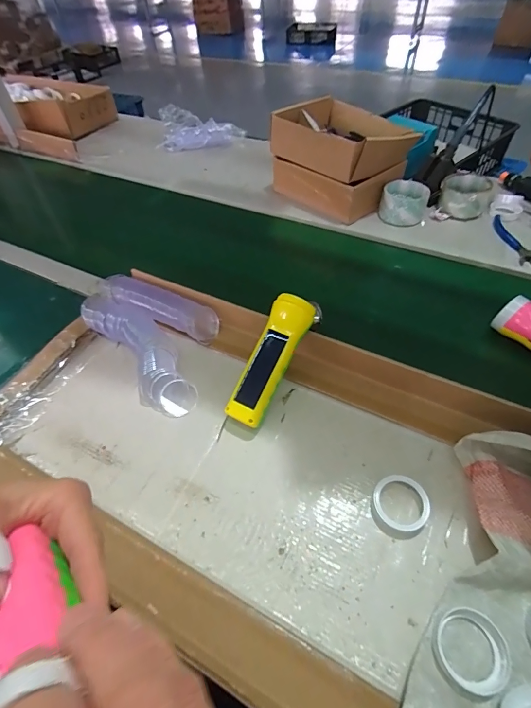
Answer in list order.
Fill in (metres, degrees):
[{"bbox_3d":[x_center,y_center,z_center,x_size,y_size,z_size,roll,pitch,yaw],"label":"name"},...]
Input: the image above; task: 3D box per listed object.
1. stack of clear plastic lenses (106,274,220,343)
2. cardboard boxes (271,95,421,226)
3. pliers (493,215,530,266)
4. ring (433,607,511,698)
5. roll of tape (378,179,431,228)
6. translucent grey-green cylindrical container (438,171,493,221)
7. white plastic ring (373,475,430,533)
[{"bbox_3d":[-0.154,-0.069,0.530,0.186,0.038,0.044,20,54,19],"label":"stack of clear plastic lenses"},{"bbox_3d":[0.152,-0.396,0.732,0.229,0.135,0.202,35,60,28],"label":"cardboard boxes"},{"bbox_3d":[0.451,-0.197,0.641,0.103,0.008,0.139,20,54,19],"label":"pliers"},{"bbox_3d":[0.164,0.236,0.293,0.057,0.011,0.052,-2,50,2],"label":"ring"},{"bbox_3d":[0.265,-0.292,0.700,0.086,0.053,0.086,-2,50,2],"label":"roll of tape"},{"bbox_3d":[0.383,-0.300,0.702,0.088,0.052,0.088,-2,50,2],"label":"translucent grey-green cylindrical container"},{"bbox_3d":[0.134,0.148,0.363,0.050,0.019,0.052,-2,50,2],"label":"white plastic ring"}]

